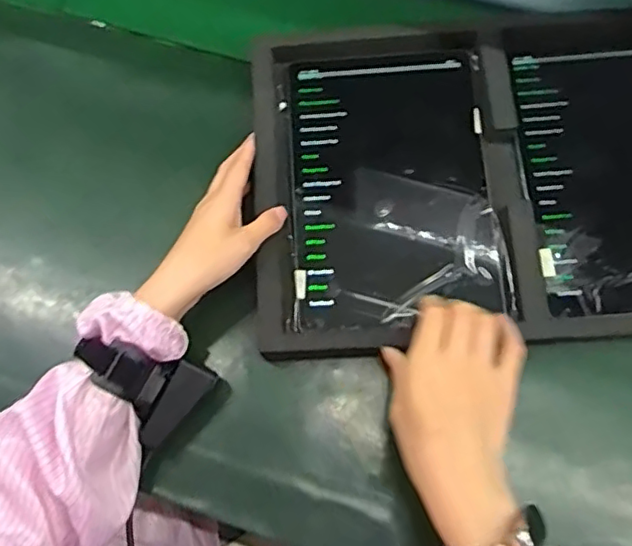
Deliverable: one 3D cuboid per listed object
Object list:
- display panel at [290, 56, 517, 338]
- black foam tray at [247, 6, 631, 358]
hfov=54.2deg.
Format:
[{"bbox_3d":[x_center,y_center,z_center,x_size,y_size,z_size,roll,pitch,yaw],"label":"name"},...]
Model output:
[{"bbox_3d":[0.064,-0.072,0.530,0.172,0.009,0.249,-4,73,2],"label":"display panel"},{"bbox_3d":[0.167,-0.087,0.531,0.438,0.035,0.294,-2,70,-1],"label":"black foam tray"}]

